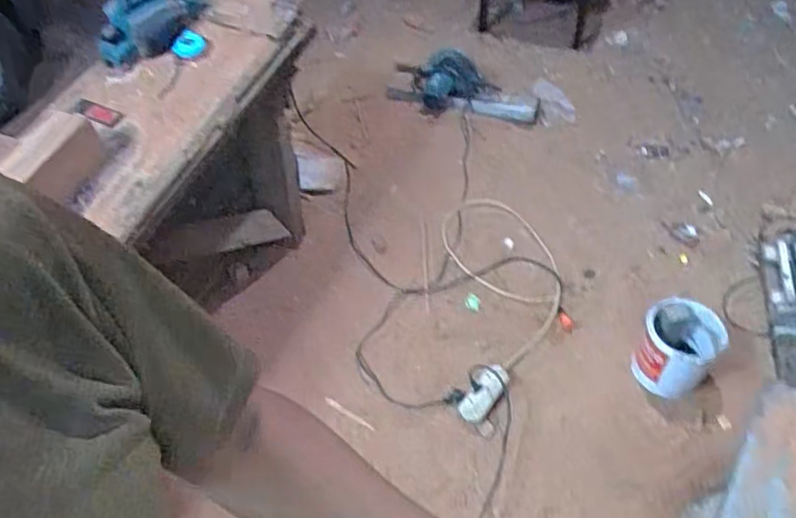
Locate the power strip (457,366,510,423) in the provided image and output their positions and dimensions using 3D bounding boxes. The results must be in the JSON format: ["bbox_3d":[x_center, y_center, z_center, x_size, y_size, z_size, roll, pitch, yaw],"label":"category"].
[{"bbox_3d":[0.223,0.343,1.548,0.070,0.031,0.161,33,61,25],"label":"power strip"}]

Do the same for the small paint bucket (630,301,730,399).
[{"bbox_3d":[0.700,0.225,1.527,0.172,0.165,0.185,-2,53,2],"label":"small paint bucket"}]

